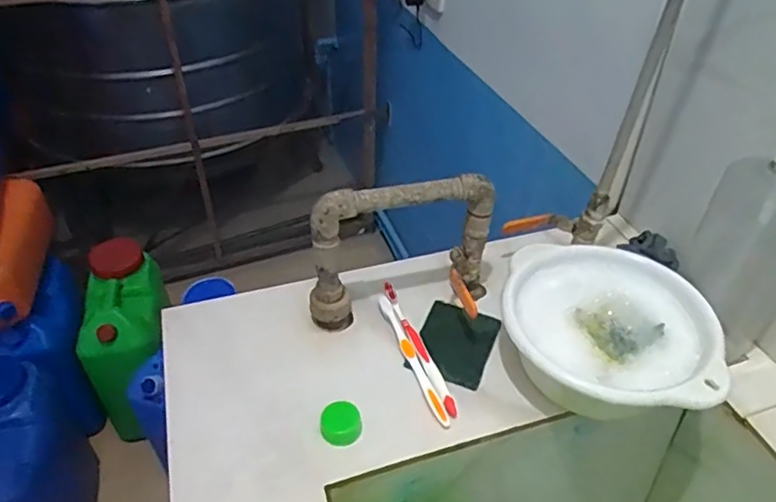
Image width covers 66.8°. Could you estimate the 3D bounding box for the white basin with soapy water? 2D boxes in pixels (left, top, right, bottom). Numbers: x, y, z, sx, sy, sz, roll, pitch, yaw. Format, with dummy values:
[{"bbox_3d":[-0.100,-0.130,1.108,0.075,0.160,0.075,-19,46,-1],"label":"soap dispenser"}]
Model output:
[{"bbox_3d":[0.216,0.089,0.599,0.195,0.080,0.191,0,40,0],"label":"white basin with soapy water"}]

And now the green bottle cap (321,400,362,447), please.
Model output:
[{"bbox_3d":[-0.045,0.164,0.562,0.038,0.024,0.036,0,40,0],"label":"green bottle cap"}]

